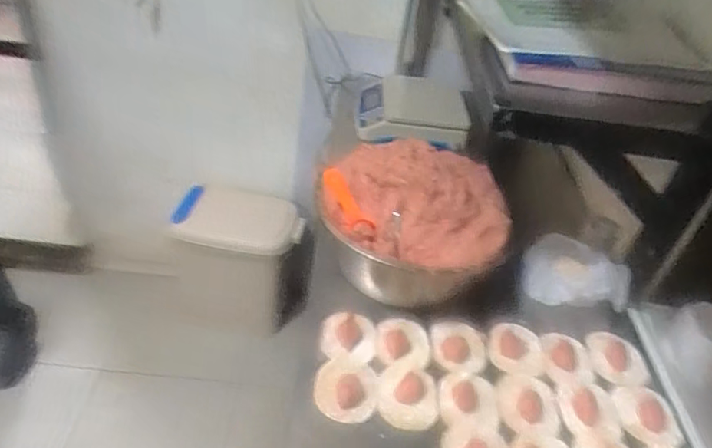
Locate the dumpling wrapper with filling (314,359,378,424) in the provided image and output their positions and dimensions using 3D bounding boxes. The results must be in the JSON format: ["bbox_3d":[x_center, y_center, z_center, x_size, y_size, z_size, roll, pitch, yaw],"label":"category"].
[{"bbox_3d":[-0.011,0.197,0.632,0.073,0.014,0.070,4,39,-4],"label":"dumpling wrapper with filling"}]

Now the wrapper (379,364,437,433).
[{"bbox_3d":[0.063,0.203,0.635,0.071,0.009,0.079,6,39,-1],"label":"wrapper"}]

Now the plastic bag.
[{"bbox_3d":[0.326,0.069,0.790,0.144,0.084,0.095,11,39,5],"label":"plastic bag"}]

